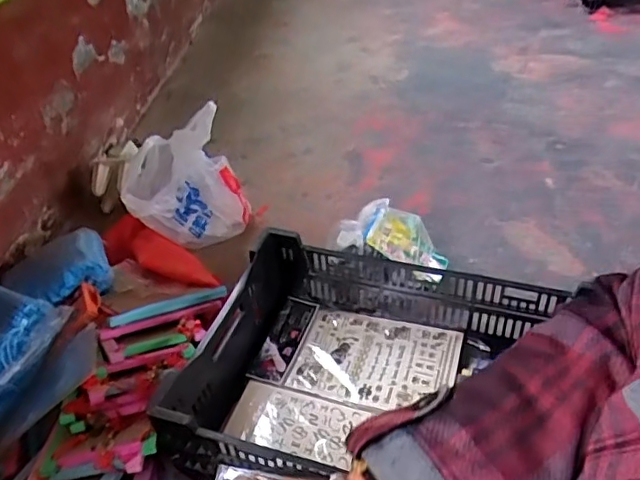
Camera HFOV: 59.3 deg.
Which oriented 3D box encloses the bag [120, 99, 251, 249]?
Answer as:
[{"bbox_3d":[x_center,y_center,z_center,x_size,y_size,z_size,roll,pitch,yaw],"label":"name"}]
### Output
[{"bbox_3d":[-0.291,-0.130,1.218,0.237,0.299,0.159,-11,41,-6],"label":"bag"}]

